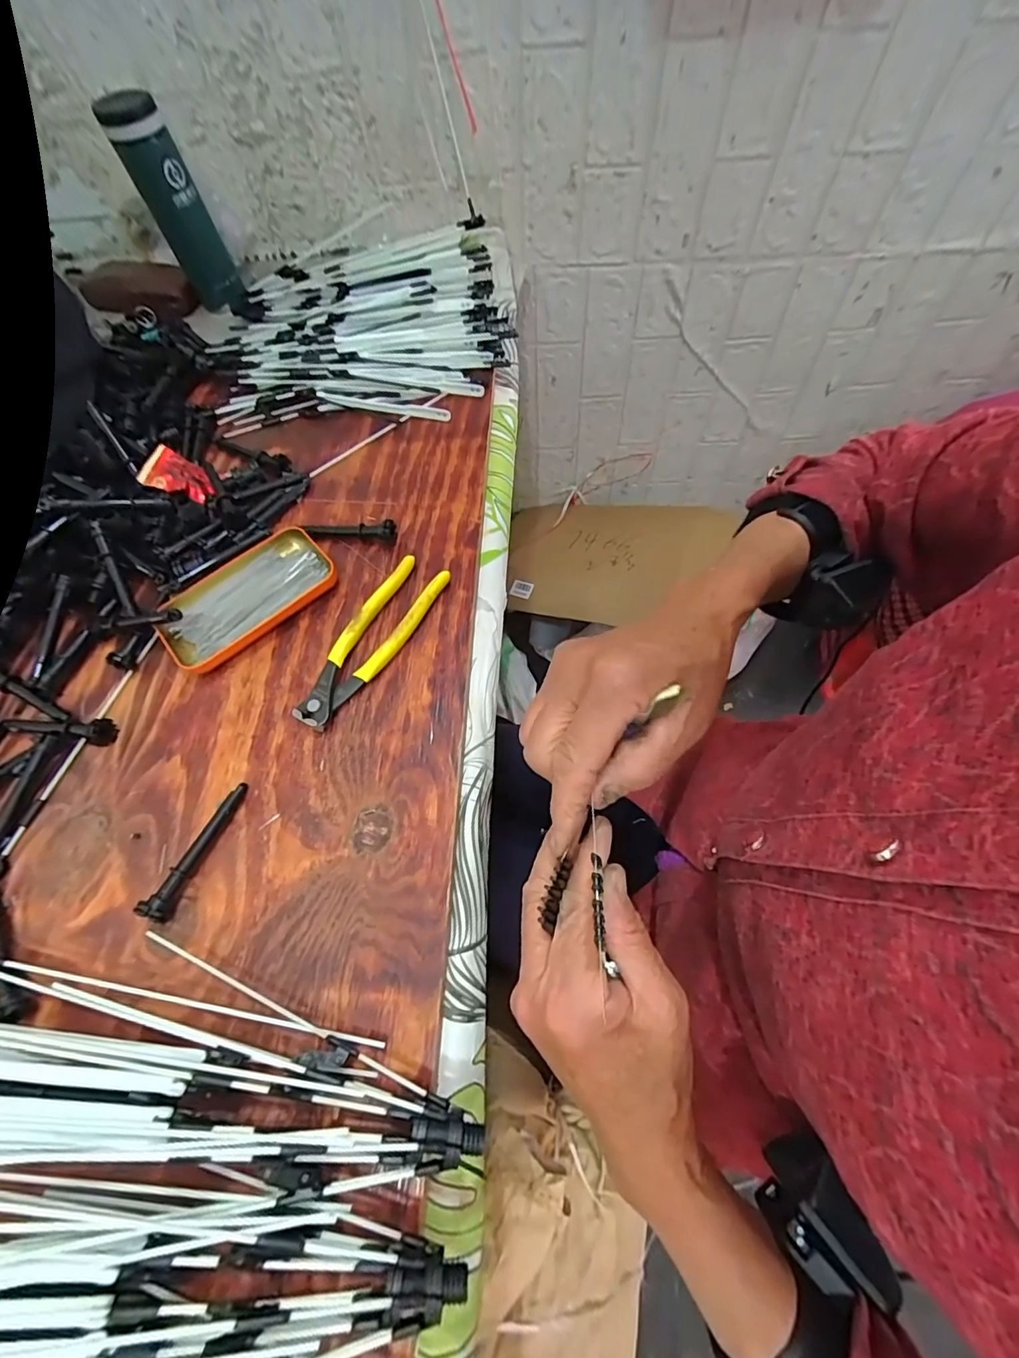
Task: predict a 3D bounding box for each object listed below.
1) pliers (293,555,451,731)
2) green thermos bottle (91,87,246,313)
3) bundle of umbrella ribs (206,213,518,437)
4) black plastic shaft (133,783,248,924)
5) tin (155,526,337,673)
[{"bbox_3d":[-0.110,-0.031,0.403,0.048,0.016,0.163,28,69,16],"label":"pliers"},{"bbox_3d":[-0.385,-0.545,0.584,0.060,0.174,0.050,-31,68,-11],"label":"green thermos bottle"},{"bbox_3d":[-0.171,-0.399,0.562,0.338,0.035,0.292,-8,64,0],"label":"bundle of umbrella ribs"},{"bbox_3d":[-0.210,0.113,0.337,0.016,0.020,0.092,17,66,12],"label":"black plastic shaft"},{"bbox_3d":[-0.221,-0.070,0.422,0.141,0.017,0.081,-38,68,-14],"label":"tin"}]

